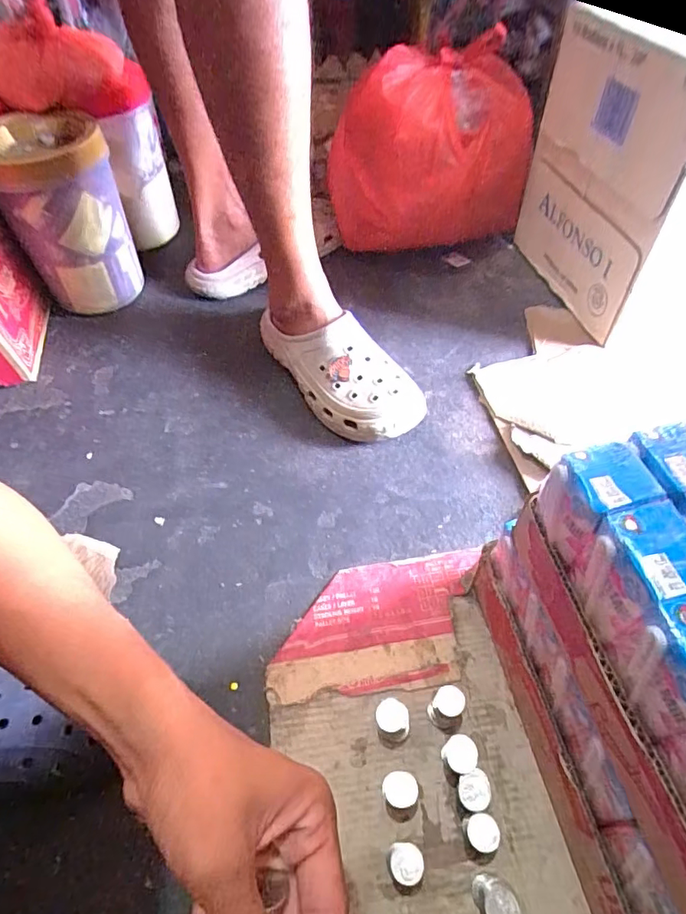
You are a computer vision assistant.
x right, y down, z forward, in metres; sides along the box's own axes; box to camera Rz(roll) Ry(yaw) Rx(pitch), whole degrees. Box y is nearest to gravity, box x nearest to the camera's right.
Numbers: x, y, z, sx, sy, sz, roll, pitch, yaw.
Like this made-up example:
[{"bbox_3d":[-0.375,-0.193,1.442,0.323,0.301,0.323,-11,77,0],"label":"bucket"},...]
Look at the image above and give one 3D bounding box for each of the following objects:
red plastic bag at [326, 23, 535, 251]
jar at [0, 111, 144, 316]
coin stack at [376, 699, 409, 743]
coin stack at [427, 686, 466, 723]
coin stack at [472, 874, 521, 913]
[{"bbox_3d":[0.128,-0.456,0.769,0.292,0.246,0.167,2,54,4],"label":"red plastic bag"},{"bbox_3d":[-0.393,-0.336,0.737,0.155,0.244,0.156,-1,54,2],"label":"jar"},{"bbox_3d":[0.041,0.219,0.421,0.026,0.046,0.025,-3,54,0],"label":"coin stack"},{"bbox_3d":[0.087,0.211,0.427,0.025,0.043,0.022,-37,60,-22],"label":"coin stack"},{"bbox_3d":[0.104,0.306,0.350,0.022,0.045,0.025,-2,54,1],"label":"coin stack"}]

